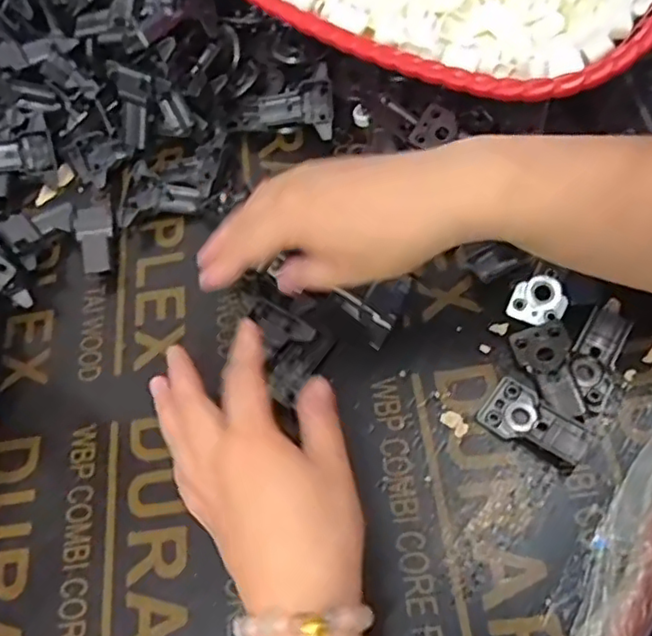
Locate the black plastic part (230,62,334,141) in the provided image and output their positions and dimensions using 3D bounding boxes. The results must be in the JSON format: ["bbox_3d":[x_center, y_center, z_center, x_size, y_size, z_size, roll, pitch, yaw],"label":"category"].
[{"bbox_3d":[-0.038,-0.164,0.492,0.088,0.021,0.050,-2,67,20],"label":"black plastic part"}]

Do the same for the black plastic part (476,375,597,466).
[{"bbox_3d":[0.123,0.062,0.366,0.060,0.016,0.034,27,71,33],"label":"black plastic part"}]

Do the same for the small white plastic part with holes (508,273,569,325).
[{"bbox_3d":[0.136,-0.011,0.397,0.032,0.011,0.032,28,97,17],"label":"small white plastic part with holes"}]

